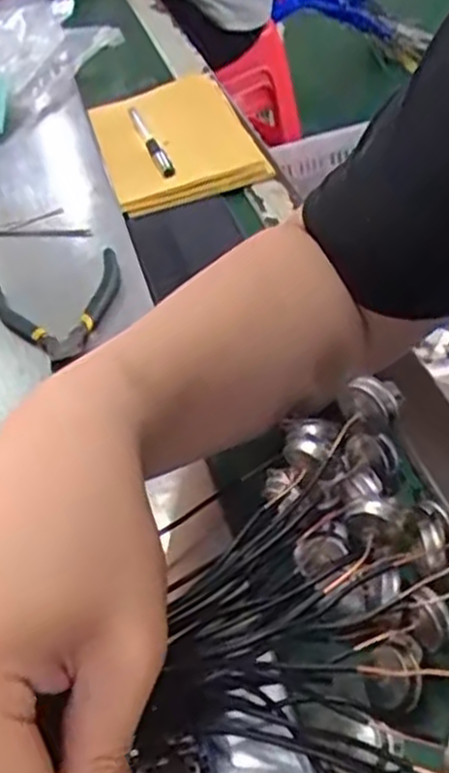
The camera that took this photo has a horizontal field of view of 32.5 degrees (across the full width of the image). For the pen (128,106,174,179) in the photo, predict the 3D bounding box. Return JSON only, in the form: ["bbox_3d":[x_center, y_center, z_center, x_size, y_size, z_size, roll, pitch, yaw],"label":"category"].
[{"bbox_3d":[-0.067,-0.222,0.689,0.013,0.012,0.152,-17,44,-8],"label":"pen"}]

